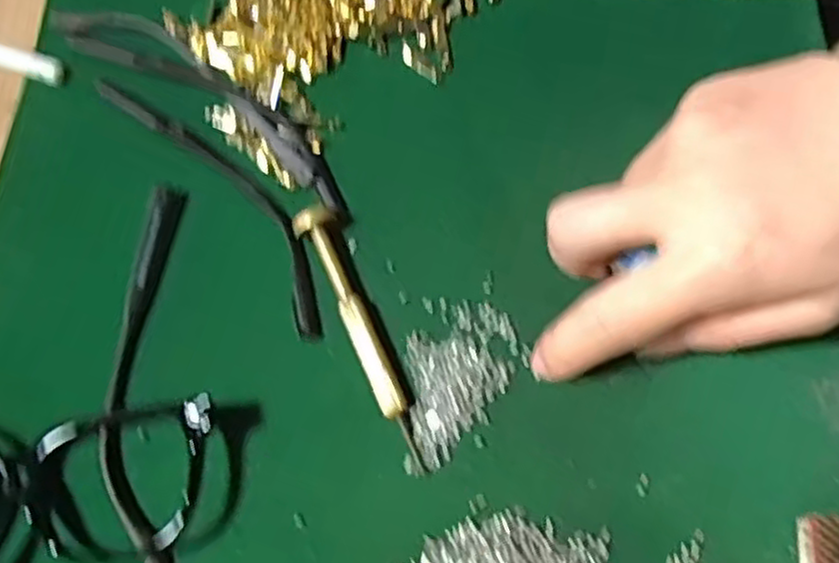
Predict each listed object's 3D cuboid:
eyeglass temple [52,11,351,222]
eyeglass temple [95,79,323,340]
[{"bbox_3d":[-0.082,-0.071,0.281,0.145,0.006,0.026,33,75,10],"label":"eyeglass temple"},{"bbox_3d":[-0.072,-0.034,0.269,0.024,0.004,0.128,-39,76,-11],"label":"eyeglass temple"}]

